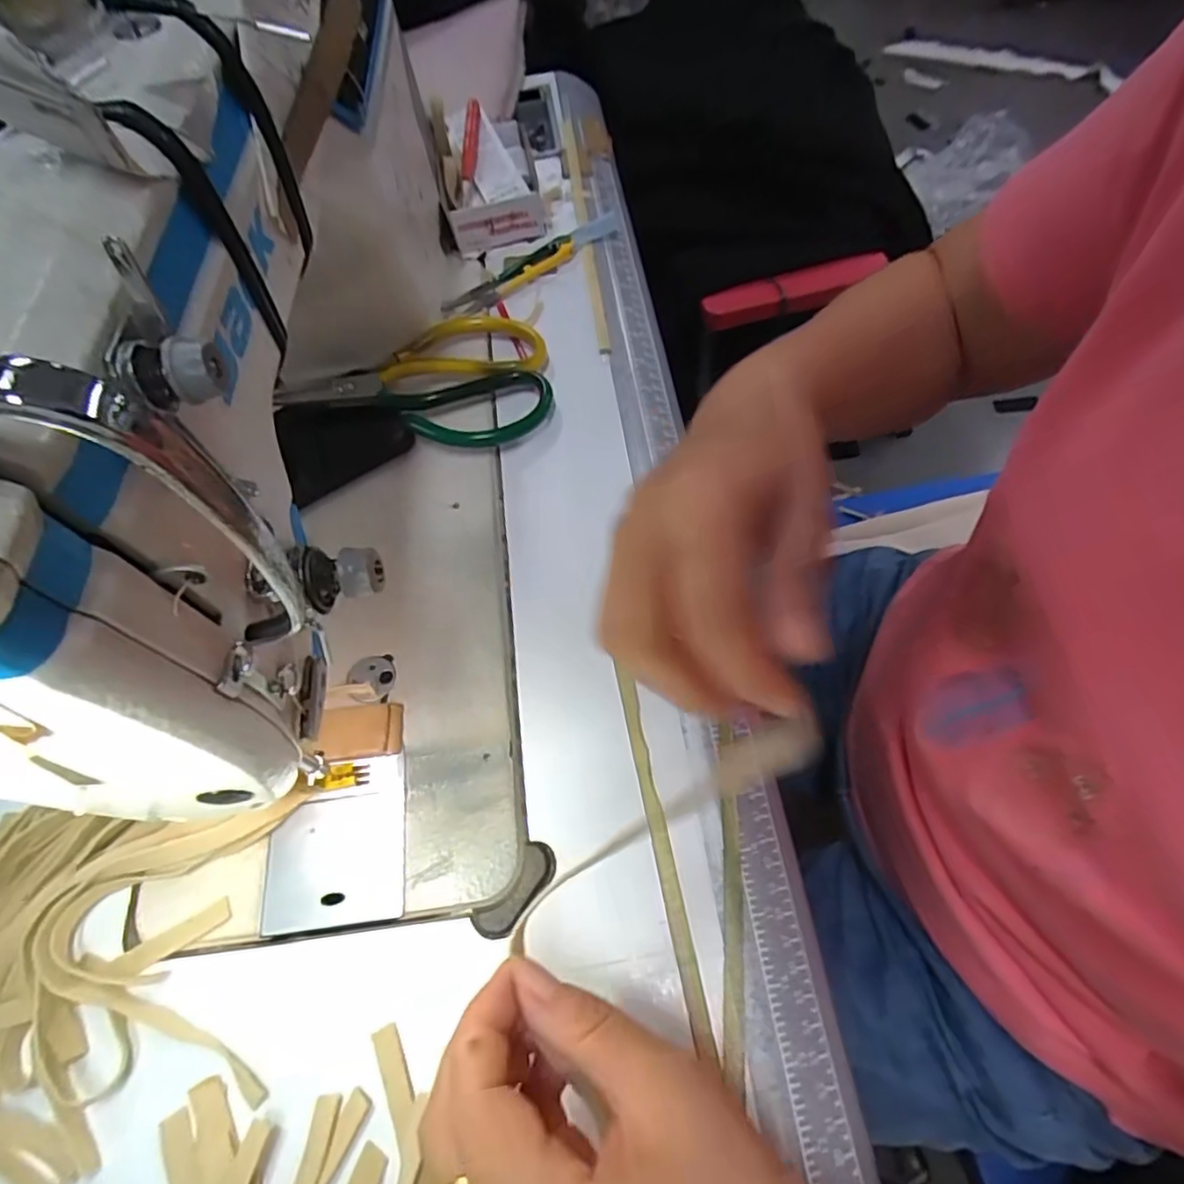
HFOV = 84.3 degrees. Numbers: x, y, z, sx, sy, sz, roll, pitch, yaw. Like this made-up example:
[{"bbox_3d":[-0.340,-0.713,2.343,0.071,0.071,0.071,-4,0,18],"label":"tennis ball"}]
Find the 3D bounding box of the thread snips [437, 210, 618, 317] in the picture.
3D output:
[{"bbox_3d":[-0.039,-0.239,0.470,0.153,0.019,0.024,-33,63,-11],"label":"thread snips"}]

